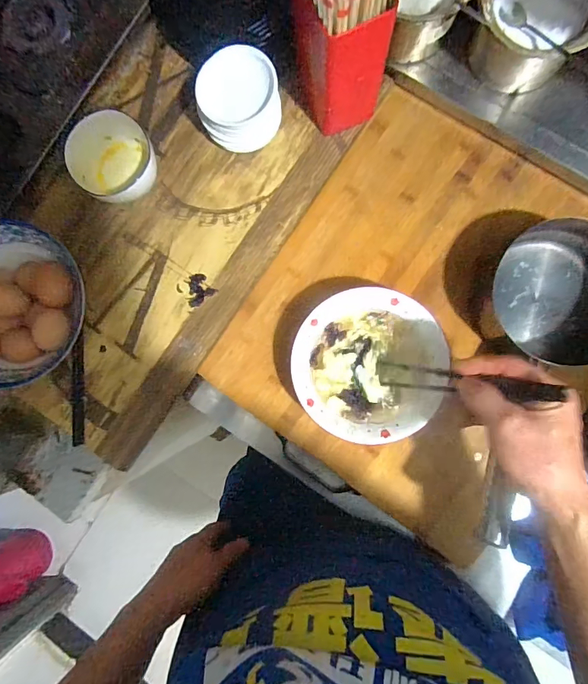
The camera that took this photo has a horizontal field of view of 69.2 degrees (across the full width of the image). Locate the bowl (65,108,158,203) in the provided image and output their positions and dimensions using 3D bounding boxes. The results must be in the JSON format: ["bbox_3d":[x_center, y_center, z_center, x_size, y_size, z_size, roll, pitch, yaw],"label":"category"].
[{"bbox_3d":[-0.224,-0.226,0.527,0.098,0.055,0.089,-35,84,2],"label":"bowl"}]

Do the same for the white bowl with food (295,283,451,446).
[{"bbox_3d":[0.087,0.028,0.510,0.170,0.056,0.172,0,87,0],"label":"white bowl with food"}]

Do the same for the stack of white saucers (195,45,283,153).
[{"bbox_3d":[-0.065,-0.282,0.510,0.098,0.087,0.077,-41,86,-1],"label":"stack of white saucers"}]

